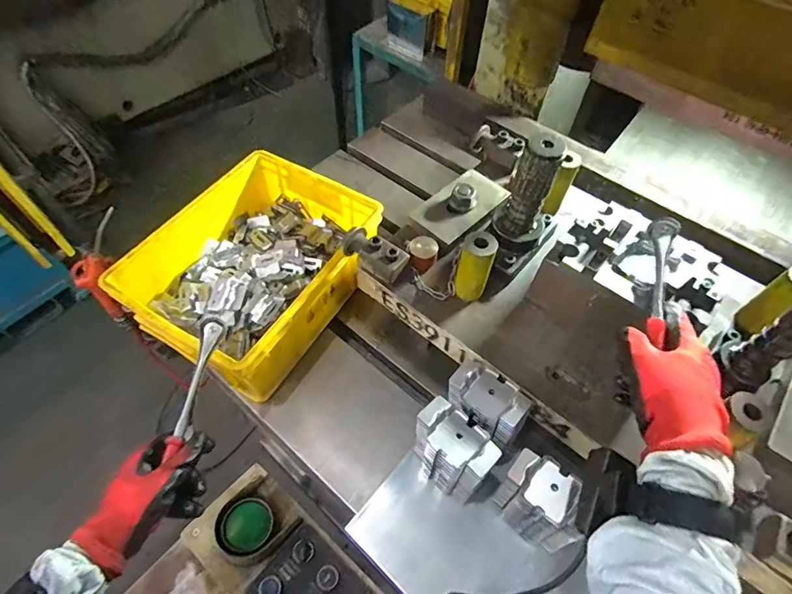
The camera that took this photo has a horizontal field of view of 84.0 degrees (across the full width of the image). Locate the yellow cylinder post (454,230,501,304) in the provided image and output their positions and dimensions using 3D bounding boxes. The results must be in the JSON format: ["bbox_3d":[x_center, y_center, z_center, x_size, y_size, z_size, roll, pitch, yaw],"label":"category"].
[{"bbox_3d":[0.099,-0.037,0.557,0.041,0.095,0.033,15,56,8],"label":"yellow cylinder post"}]

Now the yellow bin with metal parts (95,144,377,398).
[{"bbox_3d":[-0.214,-0.045,0.688,0.267,0.120,0.343,29,59,17],"label":"yellow bin with metal parts"}]

